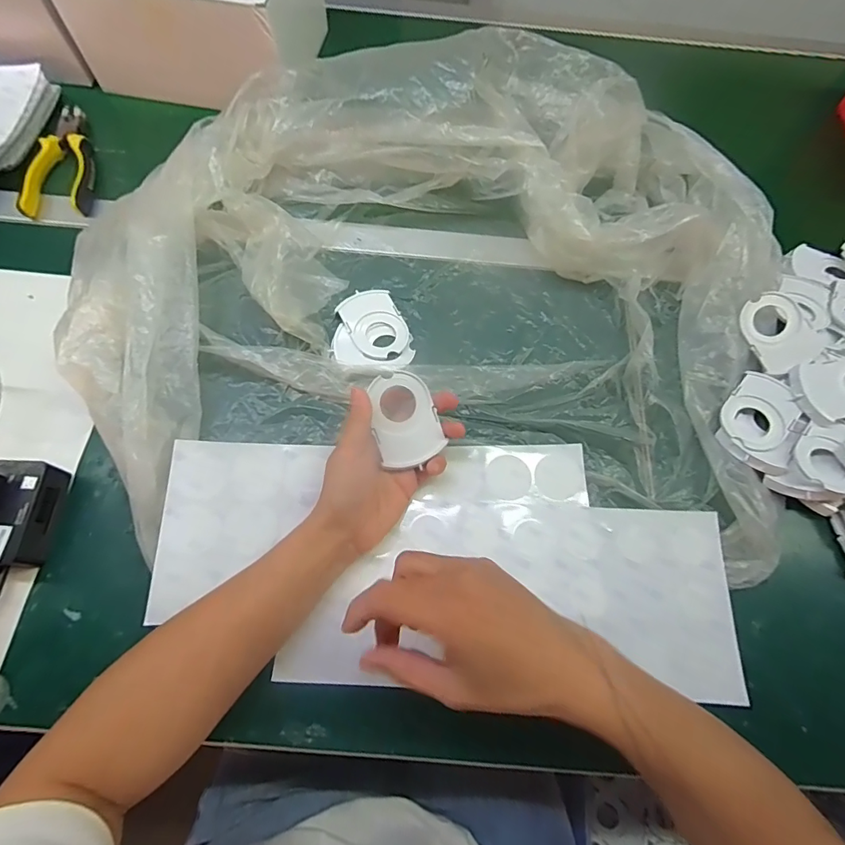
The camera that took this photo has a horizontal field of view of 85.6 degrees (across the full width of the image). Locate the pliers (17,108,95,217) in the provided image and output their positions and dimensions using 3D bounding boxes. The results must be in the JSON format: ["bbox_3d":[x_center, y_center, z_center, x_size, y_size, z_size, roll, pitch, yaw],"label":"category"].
[{"bbox_3d":[-0.401,-0.295,0.509,0.065,0.020,0.161,-7,68,-6],"label":"pliers"}]

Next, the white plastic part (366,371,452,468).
[{"bbox_3d":[-0.015,-0.002,0.372,0.052,0.004,0.075,-21,93,-7],"label":"white plastic part"}]

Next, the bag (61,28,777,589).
[{"bbox_3d":[0.019,-0.120,0.428,0.610,0.096,0.517,-1,67,-4],"label":"bag"}]

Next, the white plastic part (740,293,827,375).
[{"bbox_3d":[0.335,-0.086,0.427,0.056,0.015,0.070,-23,71,-12],"label":"white plastic part"}]

